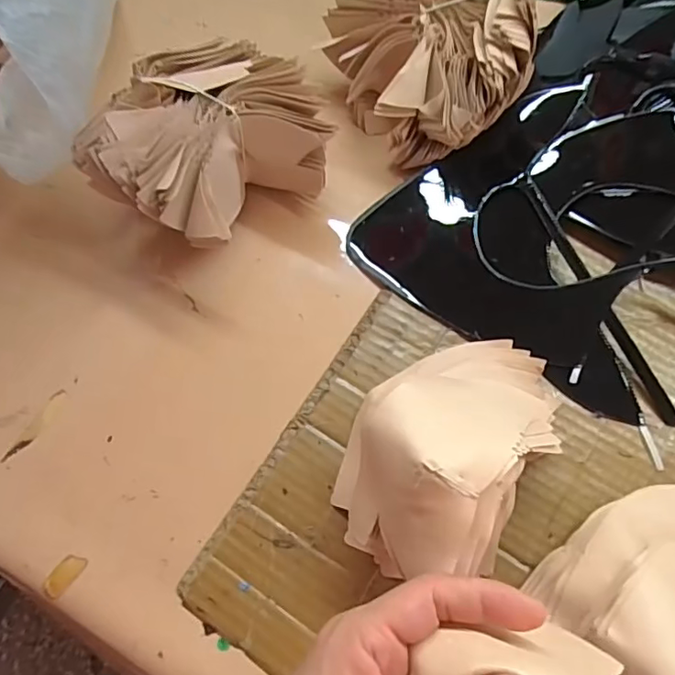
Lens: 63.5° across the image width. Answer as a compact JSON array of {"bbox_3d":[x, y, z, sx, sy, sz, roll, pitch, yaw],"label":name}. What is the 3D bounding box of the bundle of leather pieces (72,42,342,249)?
[{"bbox_3d":[-0.093,-0.137,0.394,0.154,0.097,0.146,32,74,13],"label":"bundle of leather pieces"}]

